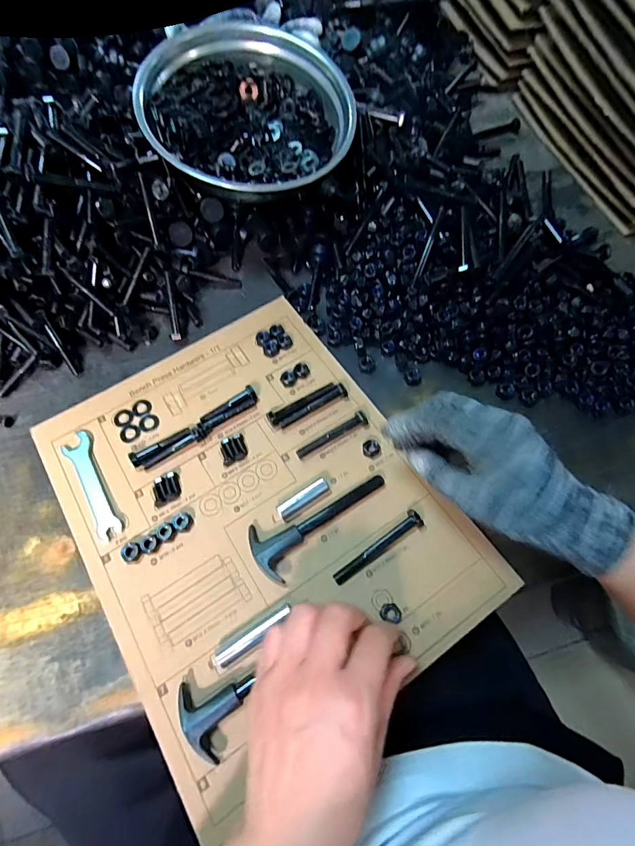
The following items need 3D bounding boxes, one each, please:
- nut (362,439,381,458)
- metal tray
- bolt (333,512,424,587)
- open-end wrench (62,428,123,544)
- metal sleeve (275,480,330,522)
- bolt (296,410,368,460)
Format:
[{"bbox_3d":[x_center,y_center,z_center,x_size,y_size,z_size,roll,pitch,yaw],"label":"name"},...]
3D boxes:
[{"bbox_3d":[0.052,0.025,0.398,0.017,0.009,0.015,9,65,6],"label":"nut"},{"bbox_3d":[-0.076,-0.326,0.444,0.215,0.061,0.201,-27,88,-15],"label":"metal tray"},{"bbox_3d":[0.052,0.106,0.357,0.090,0.014,0.014,-31,67,-13],"label":"bolt"},{"bbox_3d":[-0.214,0.058,0.395,0.025,0.005,0.114,-28,67,-11],"label":"open-end wrench"},{"bbox_3d":[-0.012,0.069,0.377,0.050,0.015,0.013,-34,68,-13],"label":"metal sleeve"},{"bbox_3d":[0.015,0.011,0.400,0.076,0.011,0.012,-28,67,-11],"label":"bolt"}]

